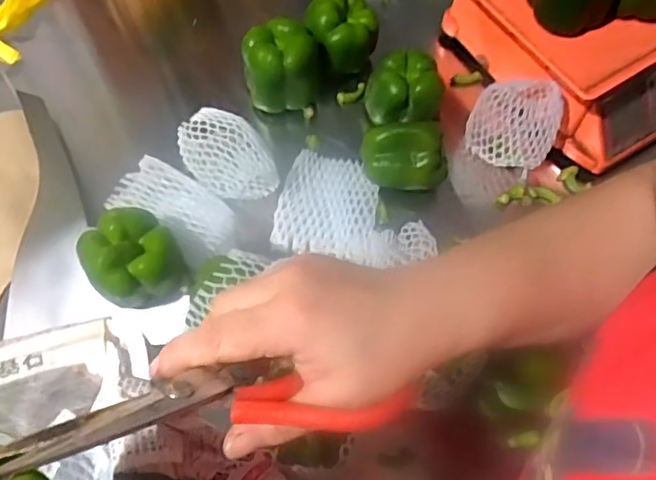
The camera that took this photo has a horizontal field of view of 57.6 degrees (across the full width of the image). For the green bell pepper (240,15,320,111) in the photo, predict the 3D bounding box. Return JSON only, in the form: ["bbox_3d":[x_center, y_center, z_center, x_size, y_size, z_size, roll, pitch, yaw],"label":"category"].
[{"bbox_3d":[-0.052,-0.203,0.688,0.089,0.073,0.082,1,65,-2],"label":"green bell pepper"}]

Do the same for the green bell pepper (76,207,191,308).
[{"bbox_3d":[-0.186,0.021,0.577,0.083,0.082,0.086,1,65,-2],"label":"green bell pepper"}]

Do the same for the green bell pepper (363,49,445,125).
[{"bbox_3d":[0.087,-0.166,0.694,0.072,0.066,0.077,1,65,-2],"label":"green bell pepper"}]

